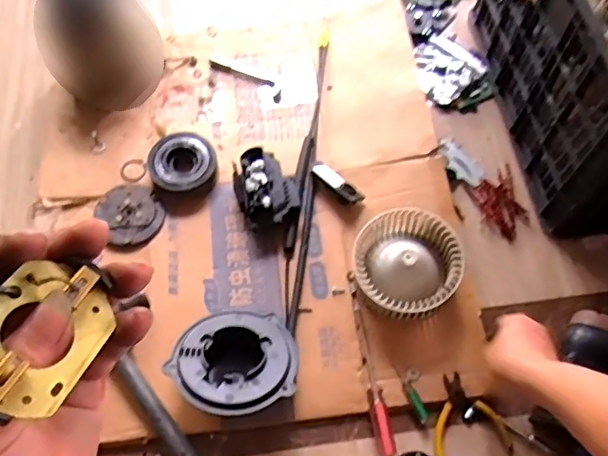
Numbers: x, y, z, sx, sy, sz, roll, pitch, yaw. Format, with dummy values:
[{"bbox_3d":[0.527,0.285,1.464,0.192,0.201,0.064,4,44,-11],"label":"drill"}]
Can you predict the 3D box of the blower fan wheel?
[{"bbox_3d":[0.140,0.055,0.784,0.137,0.079,0.136,0,65,0],"label":"blower fan wheel"}]

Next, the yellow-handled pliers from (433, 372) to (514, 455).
[{"bbox_3d":[0.211,0.245,0.736,0.099,0.014,0.106,-7,65,-3],"label":"yellow-handled pliers"}]

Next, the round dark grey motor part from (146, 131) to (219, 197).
[{"bbox_3d":[-0.187,-0.101,0.880,0.099,0.043,0.097,0,65,0],"label":"round dark grey motor part"}]

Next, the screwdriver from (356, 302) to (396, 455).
[{"bbox_3d":[0.093,0.192,0.745,0.016,0.019,0.201,-7,63,-2],"label":"screwdriver"}]

